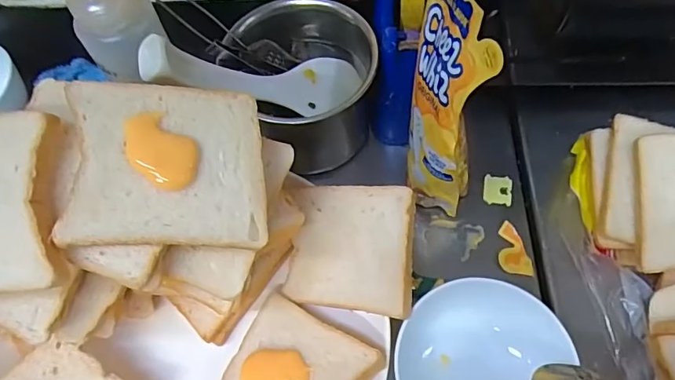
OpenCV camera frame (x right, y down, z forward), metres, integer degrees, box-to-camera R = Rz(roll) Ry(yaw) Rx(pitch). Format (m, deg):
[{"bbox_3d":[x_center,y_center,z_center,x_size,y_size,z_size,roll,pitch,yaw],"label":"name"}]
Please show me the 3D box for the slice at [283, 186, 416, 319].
[{"bbox_3d":[0.007,0.038,0.327,0.091,0.017,0.081,0,79,33],"label":"slice"}]

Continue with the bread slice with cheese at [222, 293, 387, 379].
[{"bbox_3d":[-0.028,0.121,0.311,0.096,0.016,0.082,16,64,35],"label":"bread slice with cheese"}]

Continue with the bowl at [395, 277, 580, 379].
[{"bbox_3d":[0.087,0.114,0.312,0.097,0.051,0.103,-1,62,3],"label":"bowl"}]

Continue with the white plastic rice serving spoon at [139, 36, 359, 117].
[{"bbox_3d":[-0.043,-0.079,0.344,0.176,0.037,0.055,-3,53,-44],"label":"white plastic rice serving spoon"}]

